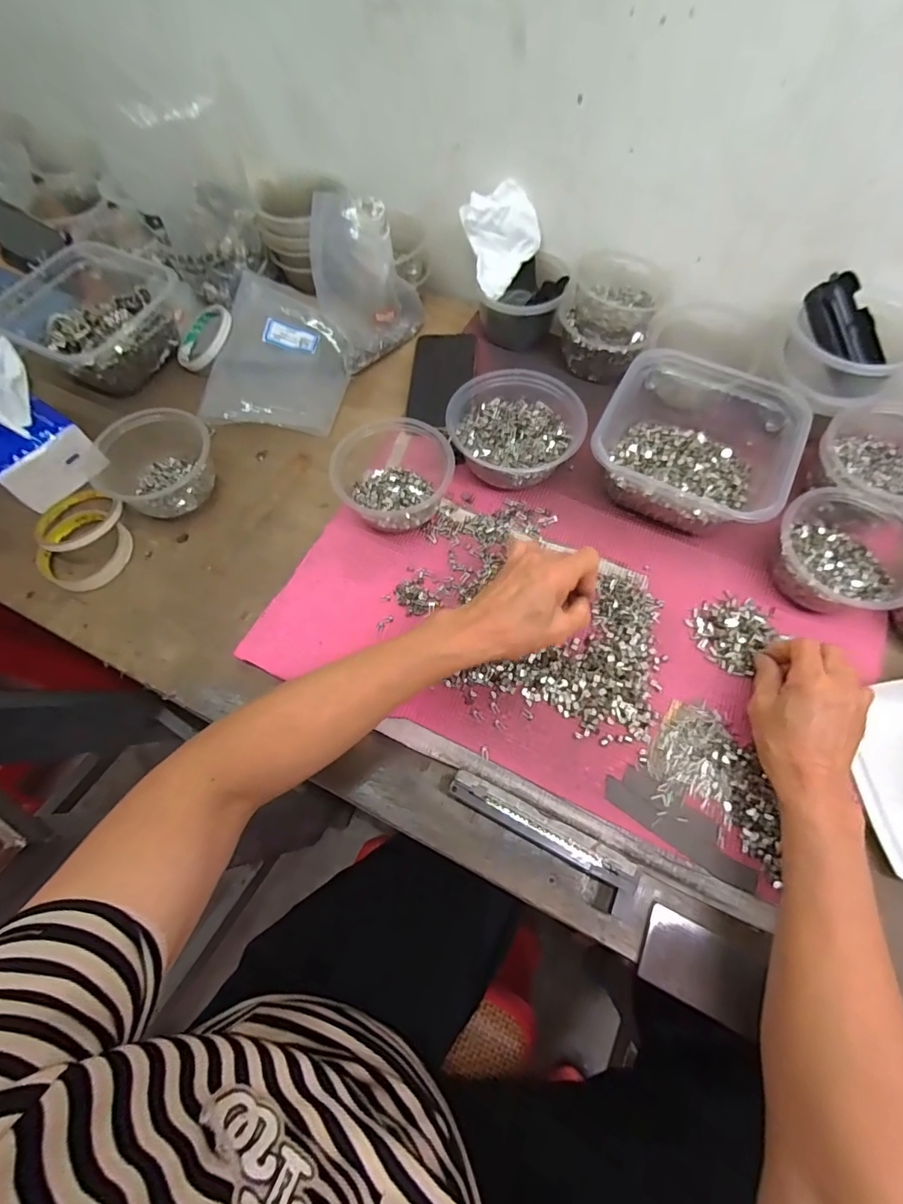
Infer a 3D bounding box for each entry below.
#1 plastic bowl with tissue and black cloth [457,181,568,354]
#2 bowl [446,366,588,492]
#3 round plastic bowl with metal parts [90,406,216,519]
[{"bbox_3d":[0.077,-0.387,0.583,0.101,0.120,0.109,-15,65,-7],"label":"plastic bowl with tissue and black cloth"},{"bbox_3d":[0.065,-0.175,0.511,0.134,0.067,0.118,24,68,12],"label":"bowl"},{"bbox_3d":[-0.307,-0.145,0.514,0.102,0.068,0.113,40,72,18],"label":"round plastic bowl with metal parts"}]

